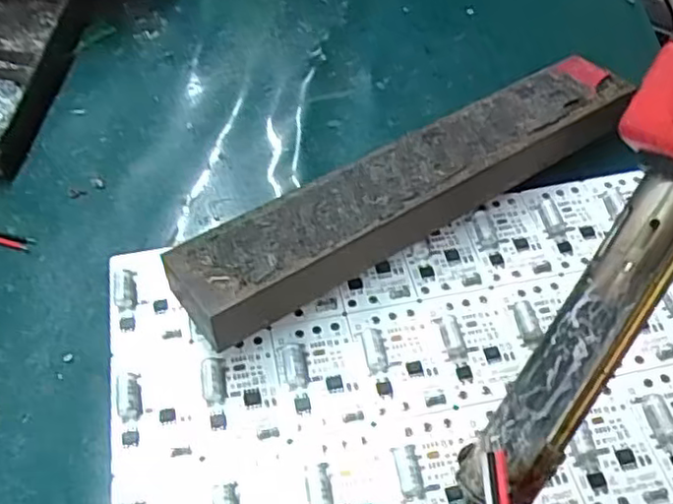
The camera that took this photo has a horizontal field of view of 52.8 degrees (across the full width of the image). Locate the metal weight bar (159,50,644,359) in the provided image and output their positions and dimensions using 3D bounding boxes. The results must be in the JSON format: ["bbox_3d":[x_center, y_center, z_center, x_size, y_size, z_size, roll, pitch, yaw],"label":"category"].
[{"bbox_3d":[0.029,-0.022,0.241,0.184,0.028,0.034,-30,57,-21],"label":"metal weight bar"}]

